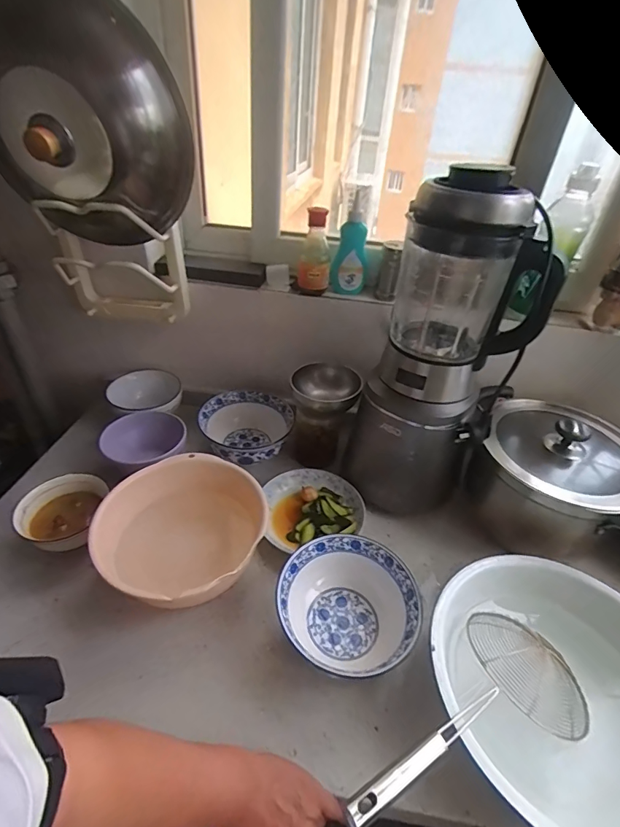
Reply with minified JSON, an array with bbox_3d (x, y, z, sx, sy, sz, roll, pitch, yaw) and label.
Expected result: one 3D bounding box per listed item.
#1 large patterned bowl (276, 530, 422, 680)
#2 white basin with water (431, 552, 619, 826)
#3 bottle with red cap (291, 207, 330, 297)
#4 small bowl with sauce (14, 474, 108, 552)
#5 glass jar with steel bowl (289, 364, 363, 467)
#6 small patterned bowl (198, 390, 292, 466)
[{"bbox_3d":[0.046,0.252,0.520,0.163,0.085,0.164,3,37,-2],"label":"large patterned bowl"},{"bbox_3d":[0.268,0.297,0.444,0.253,0.103,0.256,3,37,-2],"label":"white basin with water"},{"bbox_3d":[0.005,-0.272,0.695,0.058,0.140,0.050,3,37,-3],"label":"bottle with red cap"},{"bbox_3d":[-0.362,0.153,0.607,0.097,0.067,0.117,2,37,-3],"label":"small bowl with sauce"},{"bbox_3d":[0.022,0.008,0.741,0.111,0.160,0.094,6,37,1],"label":"glass jar with steel bowl"},{"bbox_3d":[-0.122,0.035,0.767,0.152,0.076,0.161,3,37,-2],"label":"small patterned bowl"}]

